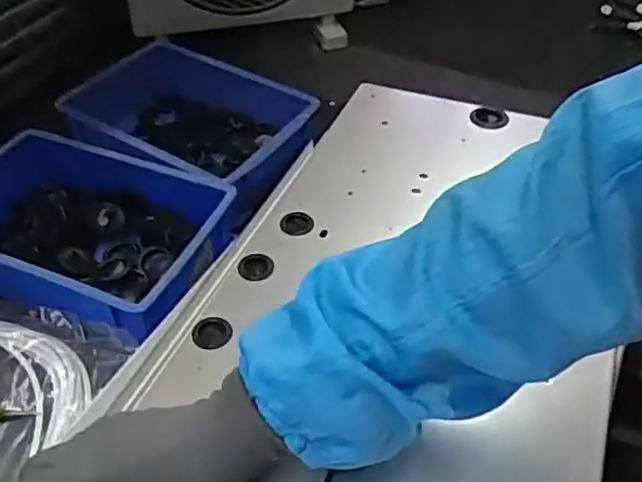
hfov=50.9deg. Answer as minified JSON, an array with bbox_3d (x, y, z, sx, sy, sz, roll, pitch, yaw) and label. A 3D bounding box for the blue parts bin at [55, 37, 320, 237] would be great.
[{"bbox_3d":[-0.180,-0.153,0.900,0.318,0.082,0.217,22,48,20],"label":"blue parts bin"}]

